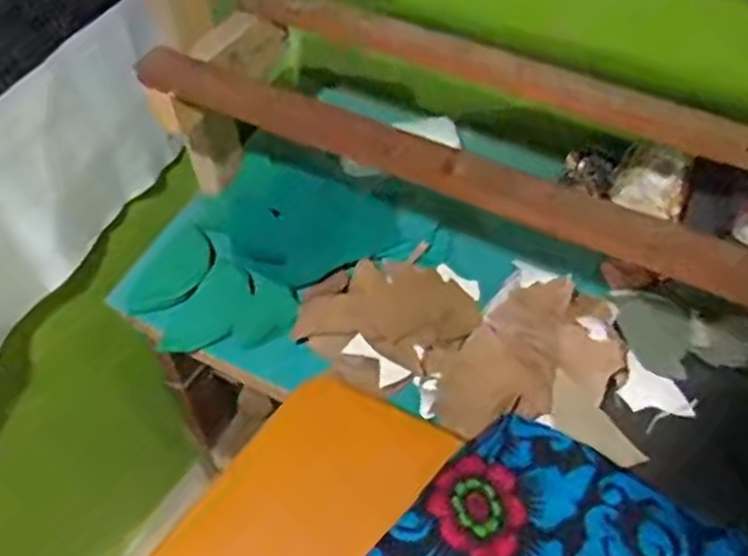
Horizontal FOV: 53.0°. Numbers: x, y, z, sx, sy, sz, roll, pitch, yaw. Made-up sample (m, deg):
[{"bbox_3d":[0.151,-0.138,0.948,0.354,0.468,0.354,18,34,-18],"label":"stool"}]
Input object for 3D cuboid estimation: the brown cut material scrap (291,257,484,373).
[{"bbox_3d":[0.021,0.033,0.816,0.179,0.021,0.133,13,53,8],"label":"brown cut material scrap"}]

